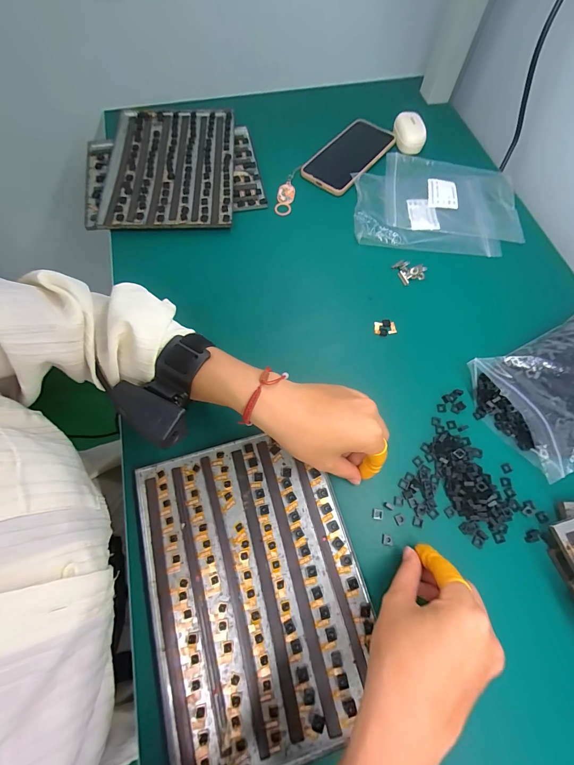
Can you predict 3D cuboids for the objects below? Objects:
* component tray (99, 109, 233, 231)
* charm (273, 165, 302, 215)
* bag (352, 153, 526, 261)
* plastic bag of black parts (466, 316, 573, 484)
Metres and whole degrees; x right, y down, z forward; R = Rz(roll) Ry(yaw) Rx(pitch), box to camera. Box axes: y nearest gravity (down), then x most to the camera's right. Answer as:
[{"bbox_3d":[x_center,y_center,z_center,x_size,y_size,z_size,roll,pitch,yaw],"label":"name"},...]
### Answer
[{"bbox_3d":[-0.171,-0.322,0.478,0.178,0.017,0.241,-4,68,-2],"label":"component tray"},{"bbox_3d":[0.001,-0.279,0.462,0.023,0.011,0.093,10,68,3],"label":"charm"},{"bbox_3d":[0.213,-0.263,0.466,0.226,0.011,0.178,4,68,1],"label":"bag"},{"bbox_3d":[0.296,0.003,0.334,0.167,0.055,0.127,-24,70,-10],"label":"plastic bag of black parts"}]

